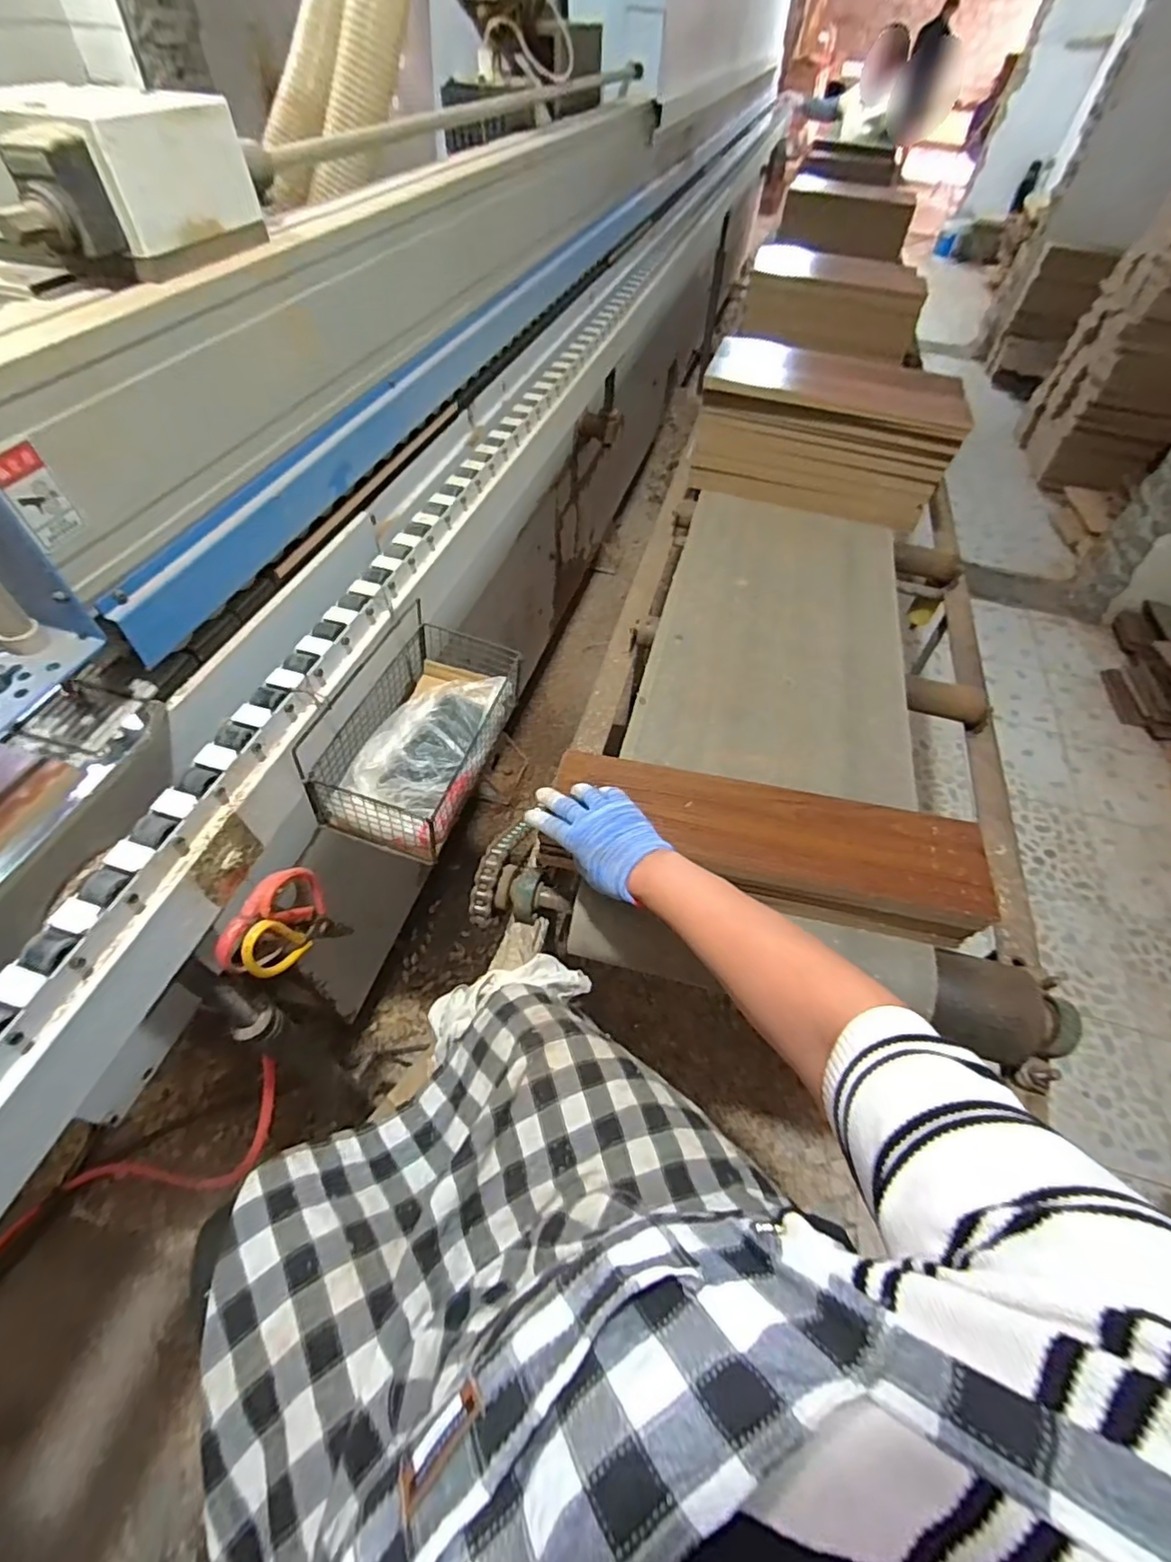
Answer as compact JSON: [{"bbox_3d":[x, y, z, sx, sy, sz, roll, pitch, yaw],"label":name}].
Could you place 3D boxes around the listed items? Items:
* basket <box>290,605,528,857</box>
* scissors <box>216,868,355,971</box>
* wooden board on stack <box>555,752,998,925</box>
[{"bbox_3d":[-0.179,-0.063,0.656,0.128,0.111,0.252,15,54,6],"label":"basket"},{"bbox_3d":[-0.289,0.138,0.605,0.023,0.170,0.094,22,82,12],"label":"scissors"},{"bbox_3d":[0.200,0.049,0.664,0.460,0.026,0.132,15,54,9],"label":"wooden board on stack"}]

